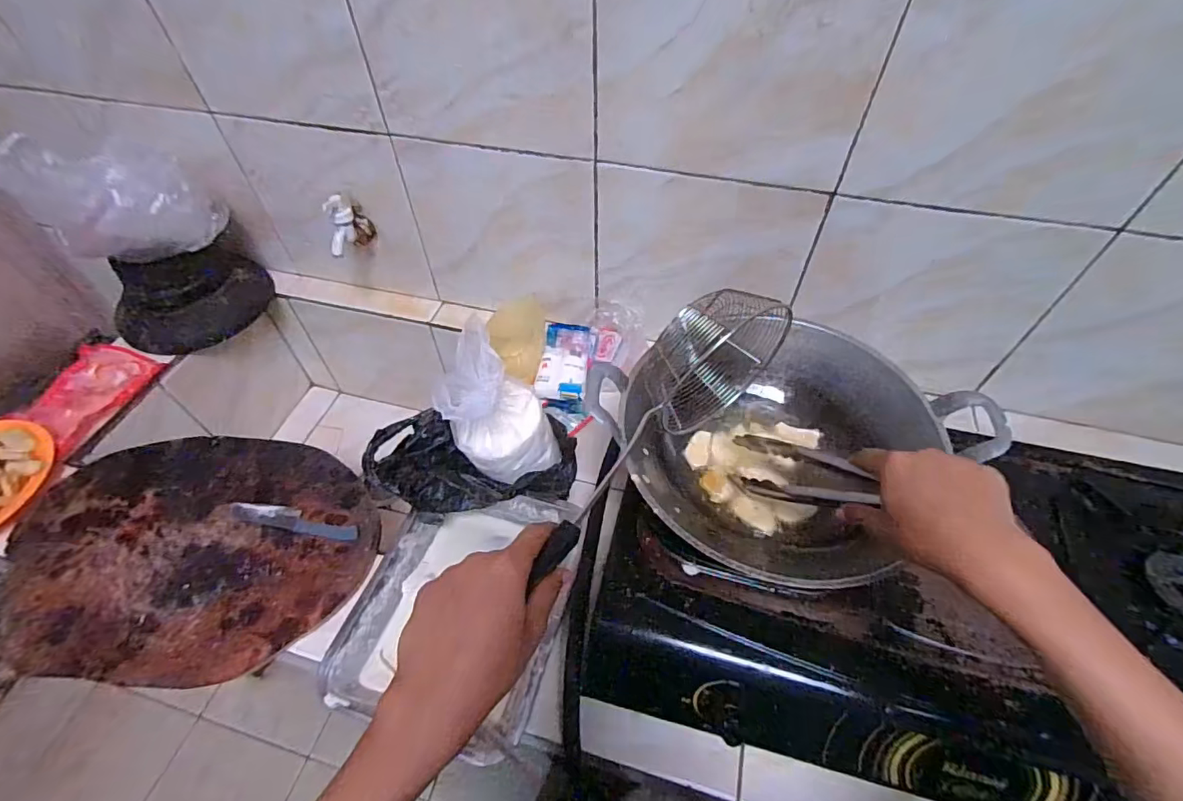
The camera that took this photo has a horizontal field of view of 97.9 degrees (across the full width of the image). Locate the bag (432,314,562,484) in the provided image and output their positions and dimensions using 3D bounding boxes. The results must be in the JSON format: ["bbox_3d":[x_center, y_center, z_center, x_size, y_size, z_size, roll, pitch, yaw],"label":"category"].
[{"bbox_3d":[-0.109,0.009,0.594,0.116,0.184,0.085,-22,55,-17],"label":"bag"}]

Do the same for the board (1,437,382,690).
[{"bbox_3d":[-0.498,0.177,0.639,0.445,0.021,0.300,4,51,3],"label":"board"}]

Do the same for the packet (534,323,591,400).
[{"bbox_3d":[-0.042,-0.065,0.810,0.074,0.031,0.138,4,51,3],"label":"packet"}]

